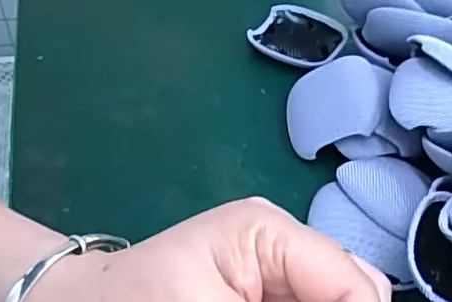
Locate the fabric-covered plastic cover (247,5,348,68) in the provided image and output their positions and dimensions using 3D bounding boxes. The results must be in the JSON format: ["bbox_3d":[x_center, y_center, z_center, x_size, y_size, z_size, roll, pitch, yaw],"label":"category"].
[{"bbox_3d":[0.067,-0.106,0.536,0.075,0.014,0.079,27,51,21],"label":"fabric-covered plastic cover"}]

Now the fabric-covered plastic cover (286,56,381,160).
[{"bbox_3d":[0.084,-0.038,0.450,0.078,0.013,0.080,-21,48,21],"label":"fabric-covered plastic cover"}]

